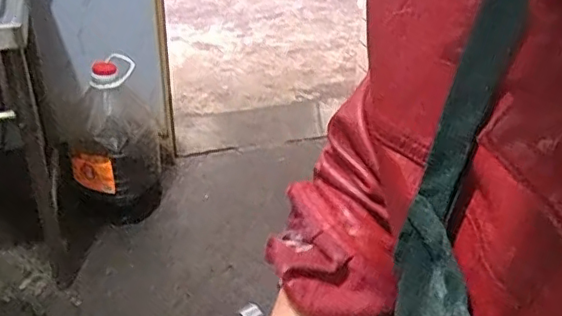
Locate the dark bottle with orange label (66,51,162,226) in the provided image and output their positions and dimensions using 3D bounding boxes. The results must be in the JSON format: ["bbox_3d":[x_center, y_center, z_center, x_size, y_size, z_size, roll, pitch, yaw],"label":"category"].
[{"bbox_3d":[-0.523,-0.037,1.852,0.285,0.476,0.235,-7,33,-13],"label":"dark bottle with orange label"}]

